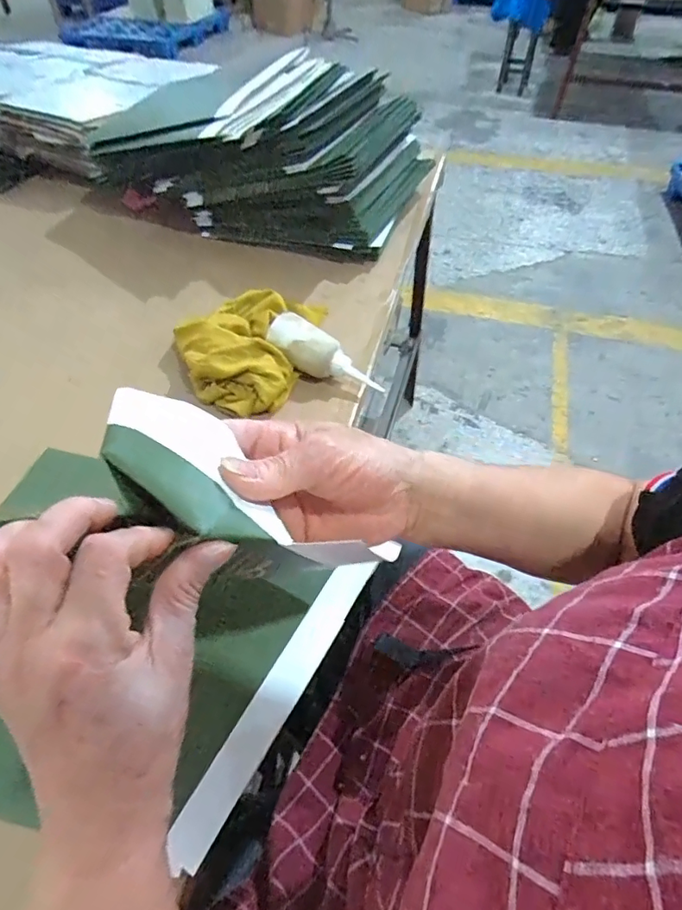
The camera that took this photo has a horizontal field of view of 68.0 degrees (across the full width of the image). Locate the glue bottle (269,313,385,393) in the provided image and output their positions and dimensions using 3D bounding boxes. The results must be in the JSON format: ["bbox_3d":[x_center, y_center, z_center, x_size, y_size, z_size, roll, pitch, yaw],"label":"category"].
[{"bbox_3d":[-0.020,-0.127,0.670,0.167,0.047,0.048,31,55,1],"label":"glue bottle"}]

